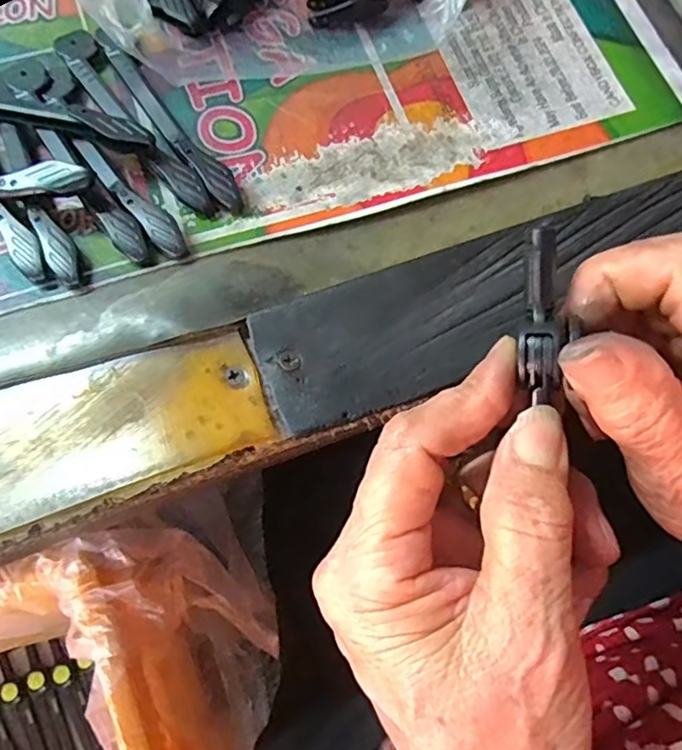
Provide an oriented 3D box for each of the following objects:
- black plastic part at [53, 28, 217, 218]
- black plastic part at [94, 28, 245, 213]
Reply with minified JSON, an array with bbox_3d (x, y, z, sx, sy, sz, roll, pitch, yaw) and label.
[{"bbox_3d":[-0.086,-0.105,0.248,0.015,0.012,0.110,-34,75,-13],"label":"black plastic part"},{"bbox_3d":[-0.073,-0.107,0.251,0.013,0.008,0.106,-35,76,-13],"label":"black plastic part"}]

